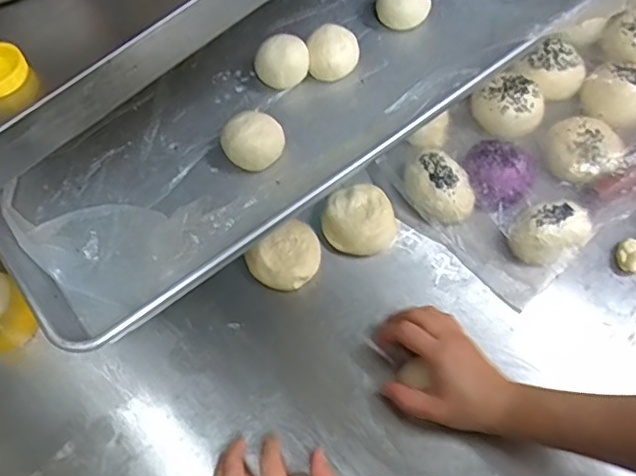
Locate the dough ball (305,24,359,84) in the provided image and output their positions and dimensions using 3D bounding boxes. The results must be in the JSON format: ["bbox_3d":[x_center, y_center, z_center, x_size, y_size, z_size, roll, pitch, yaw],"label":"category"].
[{"bbox_3d":[0.016,-0.184,0.560,0.048,0.042,0.043,0,61,3],"label":"dough ball"}]

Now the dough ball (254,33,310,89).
[{"bbox_3d":[-0.035,-0.169,0.550,0.052,0.045,0.041,-9,61,-2],"label":"dough ball"}]

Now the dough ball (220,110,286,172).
[{"bbox_3d":[-0.058,-0.086,0.510,0.055,0.039,0.051,-1,61,2],"label":"dough ball"}]

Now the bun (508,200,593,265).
[{"bbox_3d":[0.245,-0.004,0.582,0.073,0.038,0.053,-23,64,-9],"label":"bun"}]

